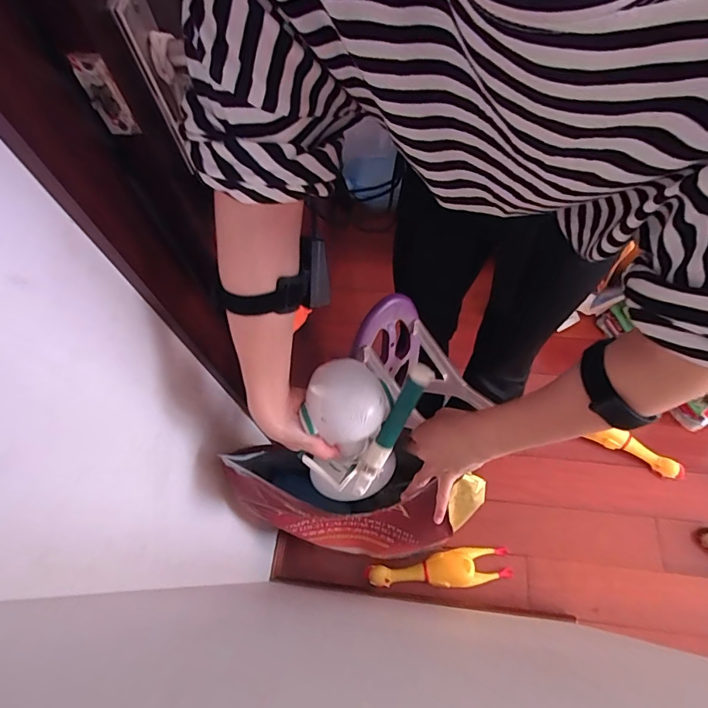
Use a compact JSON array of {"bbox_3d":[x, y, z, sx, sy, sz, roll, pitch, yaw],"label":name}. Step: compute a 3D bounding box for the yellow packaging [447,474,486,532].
[{"bbox_3d":[0.159,0.213,0.638,0.041,0.128,0.016,12,41,9],"label":"yellow packaging"}]

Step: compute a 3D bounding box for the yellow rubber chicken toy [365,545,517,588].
[{"bbox_3d":[0.195,0.498,1.034,0.333,0.047,0.080,-7,64,0],"label":"yellow rubber chicken toy"}]

